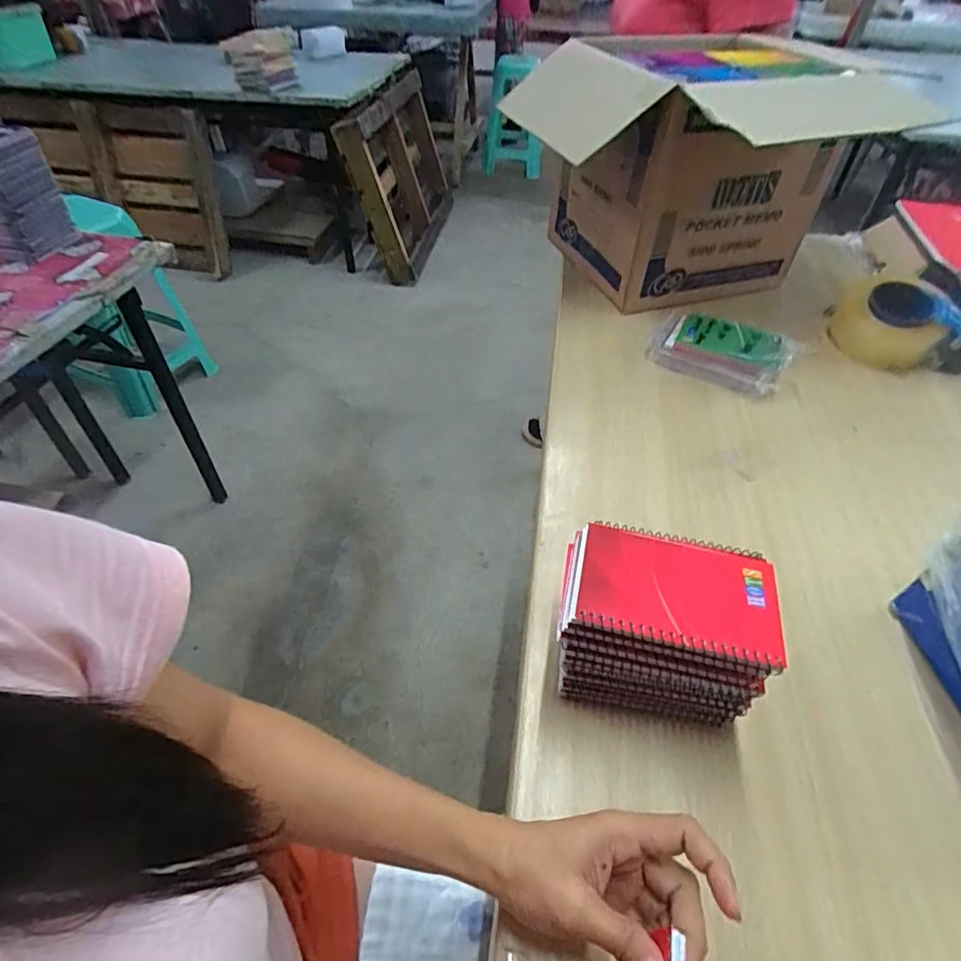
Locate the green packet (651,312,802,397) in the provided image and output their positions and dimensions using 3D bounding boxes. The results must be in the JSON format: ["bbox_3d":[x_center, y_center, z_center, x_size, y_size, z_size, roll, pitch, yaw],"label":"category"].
[{"bbox_3d":[0.314,-0.174,0.738,0.170,0.052,0.092,23,50,19],"label":"green packet"}]

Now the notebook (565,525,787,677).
[{"bbox_3d":[0.130,0.075,0.378,0.132,0.009,0.082,12,47,9],"label":"notebook"}]

